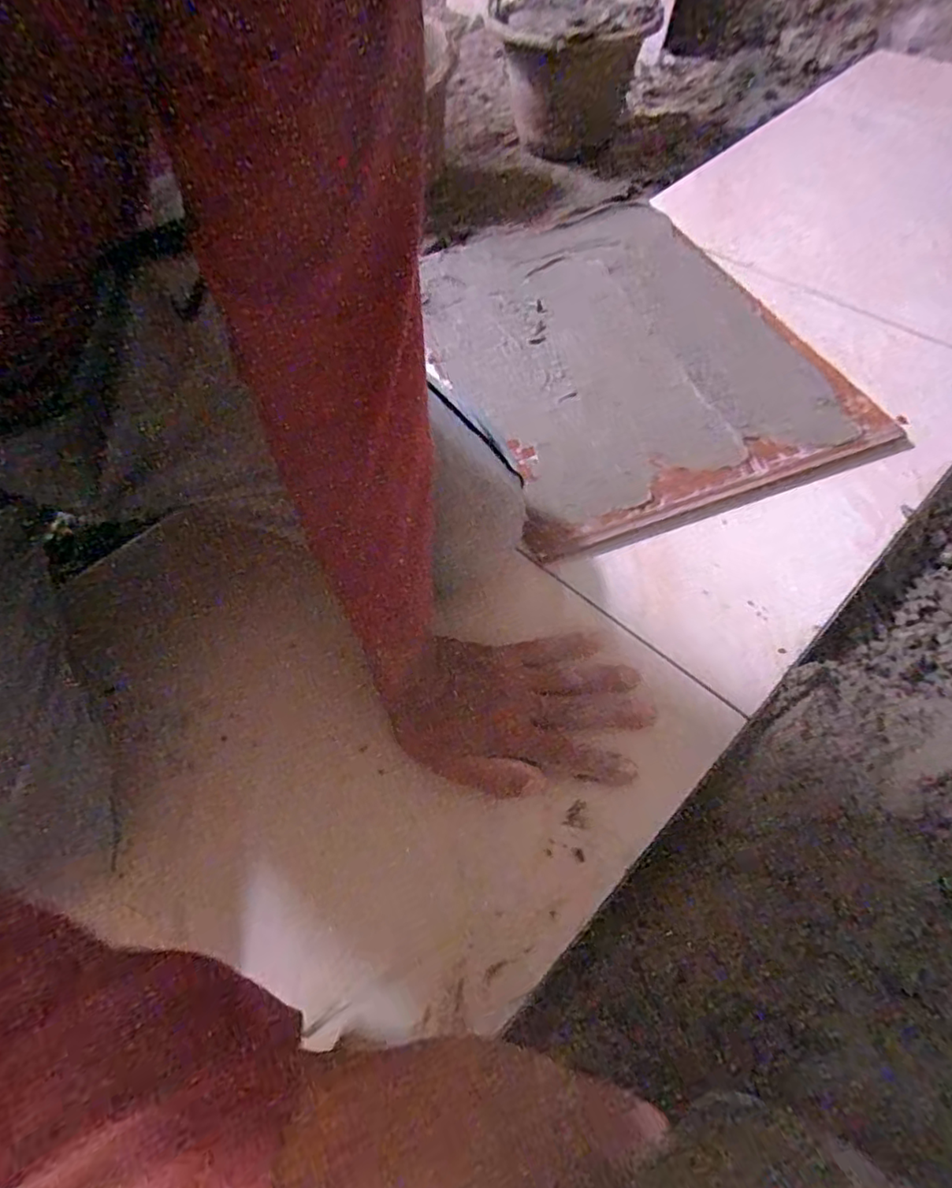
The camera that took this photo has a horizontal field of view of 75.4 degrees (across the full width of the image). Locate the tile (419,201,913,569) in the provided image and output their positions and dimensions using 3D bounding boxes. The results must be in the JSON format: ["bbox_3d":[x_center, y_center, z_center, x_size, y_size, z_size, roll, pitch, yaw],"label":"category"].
[{"bbox_3d":[0.140,-0.275,0.662,0.357,0.016,0.500,-18,59,-8],"label":"tile"}]

